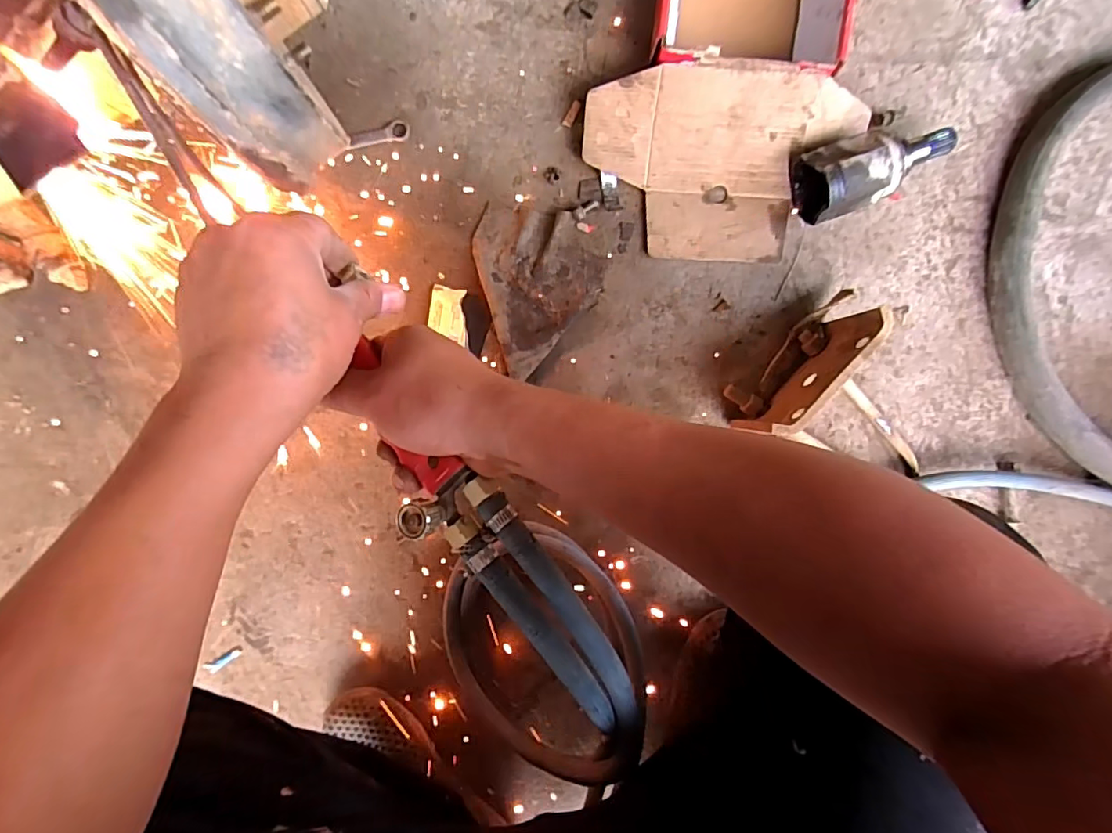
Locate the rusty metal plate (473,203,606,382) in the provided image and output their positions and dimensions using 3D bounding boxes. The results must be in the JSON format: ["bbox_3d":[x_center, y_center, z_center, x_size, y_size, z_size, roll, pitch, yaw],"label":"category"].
[{"bbox_3d":[-0.013,-0.153,0.610,0.135,0.013,0.186,-15,92,1],"label":"rusty metal plate"}]

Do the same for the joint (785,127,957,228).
[{"bbox_3d":[0.341,-0.271,0.571,0.162,0.070,0.076,-21,91,1],"label":"joint"}]

